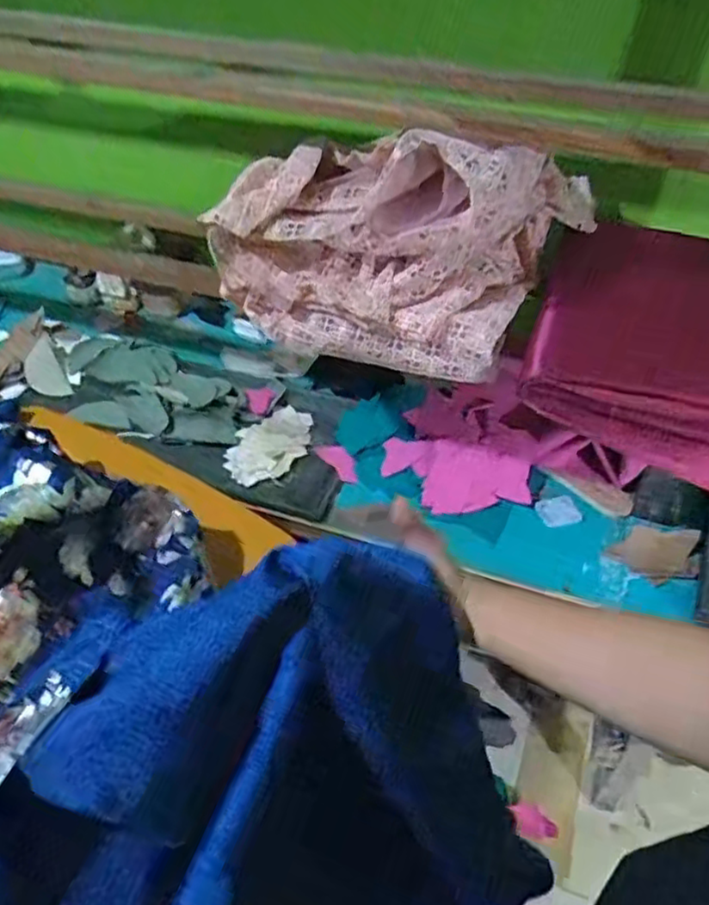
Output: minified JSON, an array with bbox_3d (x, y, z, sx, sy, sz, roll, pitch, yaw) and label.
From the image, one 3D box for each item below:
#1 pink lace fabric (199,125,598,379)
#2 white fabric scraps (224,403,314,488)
[{"bbox_3d":[0.058,-0.253,0.756,0.380,0.209,0.261,11,44,10],"label":"pink lace fabric"},{"bbox_3d":[-0.117,-0.015,0.983,0.152,0.018,0.093,-31,52,-30],"label":"white fabric scraps"}]

